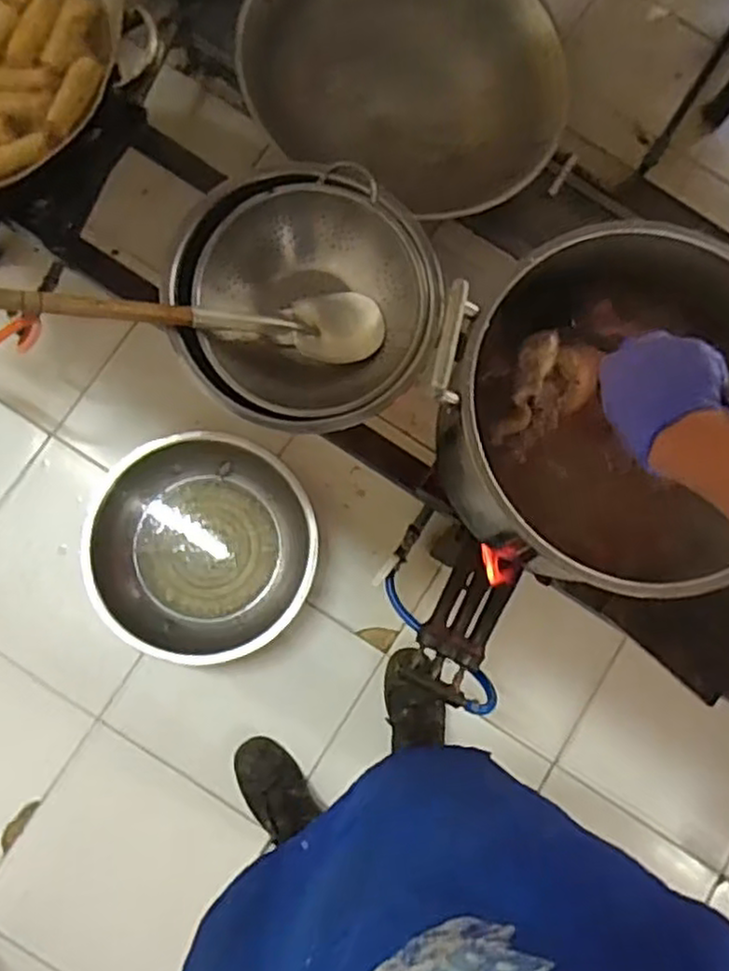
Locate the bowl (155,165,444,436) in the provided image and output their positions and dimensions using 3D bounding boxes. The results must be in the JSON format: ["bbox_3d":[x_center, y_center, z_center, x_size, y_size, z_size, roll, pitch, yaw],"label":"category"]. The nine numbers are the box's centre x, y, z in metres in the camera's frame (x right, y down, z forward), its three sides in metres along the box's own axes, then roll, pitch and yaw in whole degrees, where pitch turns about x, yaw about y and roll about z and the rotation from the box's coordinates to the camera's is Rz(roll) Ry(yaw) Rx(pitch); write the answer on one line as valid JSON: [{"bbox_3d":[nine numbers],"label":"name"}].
[{"bbox_3d":[-0.086,-0.288,1.092,0.395,0.108,0.389,1,83,-5],"label":"bowl"}]

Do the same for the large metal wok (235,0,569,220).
[{"bbox_3d":[0.068,-0.760,1.394,0.618,0.160,0.538,15,124,-5],"label":"large metal wok"}]

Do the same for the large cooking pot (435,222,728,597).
[{"bbox_3d":[0.303,-0.082,0.866,0.397,0.265,0.411,1,83,-5],"label":"large cooking pot"}]

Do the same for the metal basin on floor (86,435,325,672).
[{"bbox_3d":[-0.301,0.112,1.368,0.406,0.121,0.420,1,83,-5],"label":"metal basin on floor"}]

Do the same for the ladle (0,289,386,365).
[{"bbox_3d":[-0.313,-0.245,1.013,0.729,0.084,0.114,-1,86,-26],"label":"ladle"}]

